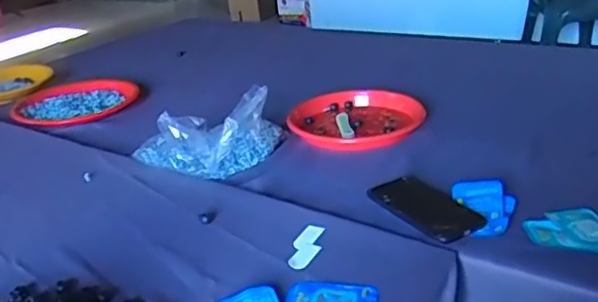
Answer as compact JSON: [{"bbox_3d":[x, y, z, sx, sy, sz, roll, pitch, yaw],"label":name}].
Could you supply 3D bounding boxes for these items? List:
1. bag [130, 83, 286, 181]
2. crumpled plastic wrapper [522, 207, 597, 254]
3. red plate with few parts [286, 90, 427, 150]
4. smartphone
[{"bbox_3d":[-0.148,-0.031,0.971,0.240,0.100,0.148,-6,25,-3],"label":"bag"},{"bbox_3d":[0.328,0.095,0.728,0.112,0.024,0.078,6,27,21],"label":"crumpled plastic wrapper"},{"bbox_3d":[0.090,-0.058,1.075,0.216,0.034,0.198,14,31,35],"label":"red plate with few parts"},{"bbox_3d":[0.166,0.072,0.802,0.090,0.010,0.157,-17,27,-25],"label":"smartphone"}]

